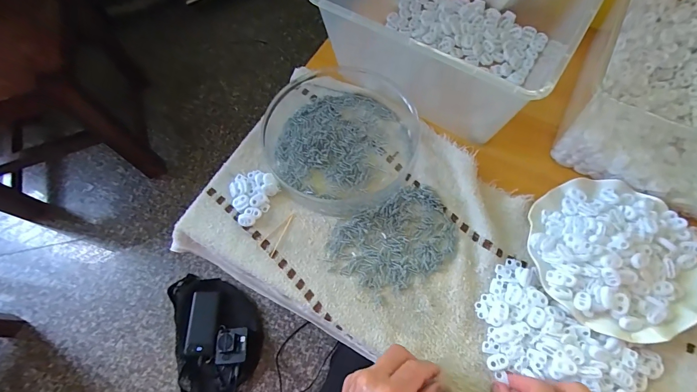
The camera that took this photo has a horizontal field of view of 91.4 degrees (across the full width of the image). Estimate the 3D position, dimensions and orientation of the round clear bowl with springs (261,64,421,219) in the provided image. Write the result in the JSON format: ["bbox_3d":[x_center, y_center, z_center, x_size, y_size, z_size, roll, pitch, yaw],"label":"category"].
[{"bbox_3d":[-0.010,-0.087,0.466,0.204,0.035,0.216,0,68,1],"label":"round clear bowl with springs"}]

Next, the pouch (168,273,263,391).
[{"bbox_3d":[-0.326,0.343,0.848,0.194,0.046,0.329,-19,69,-6],"label":"pouch"}]

